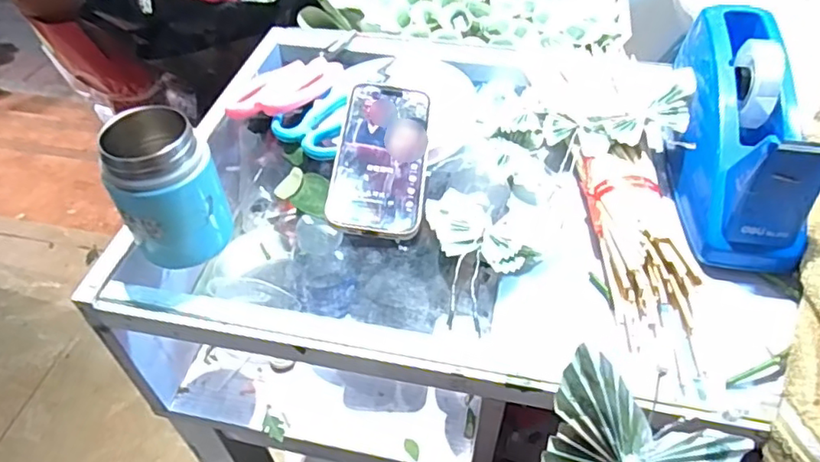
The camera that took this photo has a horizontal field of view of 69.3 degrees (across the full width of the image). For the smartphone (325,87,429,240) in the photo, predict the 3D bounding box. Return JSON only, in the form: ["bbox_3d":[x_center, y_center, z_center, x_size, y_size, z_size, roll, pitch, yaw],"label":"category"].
[{"bbox_3d":[-0.022,-0.063,0.490,0.072,0.009,0.143,8,65,1],"label":"smartphone"}]

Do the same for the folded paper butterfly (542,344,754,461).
[{"bbox_3d":[0.096,0.099,0.264,0.094,0.063,0.008,30,15,-10],"label":"folded paper butterfly"}]

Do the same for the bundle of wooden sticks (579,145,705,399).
[{"bbox_3d":[0.169,0.015,0.426,0.063,0.040,0.200,-1,47,0],"label":"bundle of wooden sticks"}]

